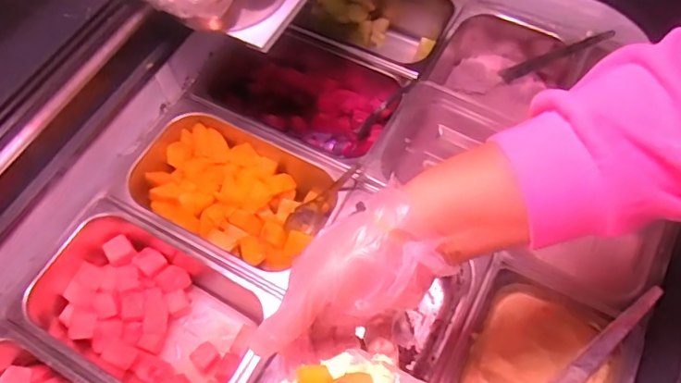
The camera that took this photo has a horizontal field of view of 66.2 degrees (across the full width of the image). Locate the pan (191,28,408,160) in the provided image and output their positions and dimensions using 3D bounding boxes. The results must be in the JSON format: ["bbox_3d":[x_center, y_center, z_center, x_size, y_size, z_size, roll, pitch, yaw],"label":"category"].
[{"bbox_3d":[-0.053,-0.125,0.706,0.251,0.087,0.168,22,65,13],"label":"pan"}]

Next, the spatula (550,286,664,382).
[{"bbox_3d":[0.254,0.157,0.514,0.166,0.009,0.022,-47,68,4],"label":"spatula"}]

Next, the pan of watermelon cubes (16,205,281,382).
[{"bbox_3d":[-0.208,0.140,0.590,0.263,0.089,0.155,26,66,15],"label":"pan of watermelon cubes"}]

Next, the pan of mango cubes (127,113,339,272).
[{"bbox_3d":[-0.135,0.012,0.647,0.235,0.086,0.151,20,65,12],"label":"pan of mango cubes"}]

